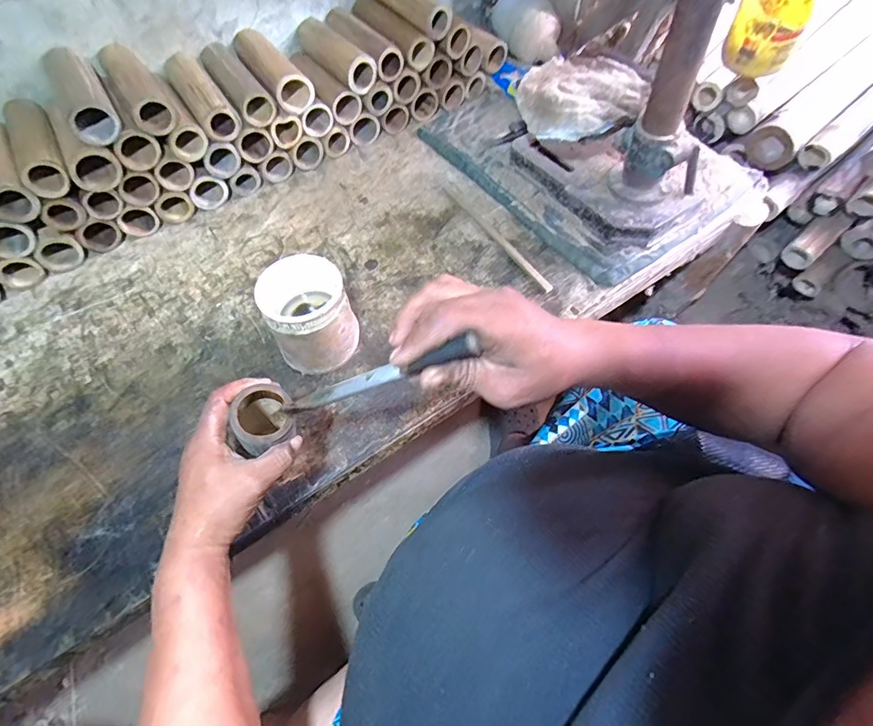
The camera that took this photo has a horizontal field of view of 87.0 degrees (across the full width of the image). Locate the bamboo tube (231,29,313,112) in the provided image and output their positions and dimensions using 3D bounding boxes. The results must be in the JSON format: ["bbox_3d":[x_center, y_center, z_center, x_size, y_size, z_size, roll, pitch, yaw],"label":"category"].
[{"bbox_3d":[-0.263,-0.465,0.728,0.061,0.052,0.173,-34,66,-14],"label":"bamboo tube"}]

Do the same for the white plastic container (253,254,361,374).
[{"bbox_3d":[-0.153,-0.052,0.567,0.103,0.129,0.087,-19,63,-7],"label":"white plastic container"}]

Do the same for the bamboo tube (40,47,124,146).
[{"bbox_3d":[-0.483,-0.369,0.621,0.056,0.050,0.179,-33,66,-14],"label":"bamboo tube"}]

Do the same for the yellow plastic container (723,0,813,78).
[{"bbox_3d":[0.462,-0.490,0.630,0.090,0.140,0.129,26,67,15],"label":"yellow plastic container"}]

